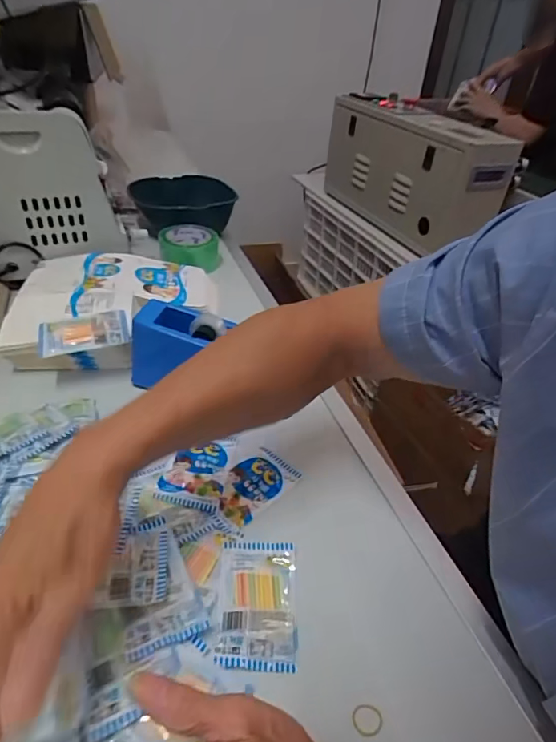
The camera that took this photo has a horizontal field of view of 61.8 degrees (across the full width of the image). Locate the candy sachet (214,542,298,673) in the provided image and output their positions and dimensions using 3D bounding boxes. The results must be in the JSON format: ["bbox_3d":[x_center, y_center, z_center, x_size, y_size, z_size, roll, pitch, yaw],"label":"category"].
[{"bbox_3d":[-0.016,0.186,0.378,0.061,0.010,0.100,3,38,-3],"label":"candy sachet"}]

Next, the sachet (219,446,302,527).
[{"bbox_3d":[-0.027,0.114,0.470,0.058,0.007,0.087,32,46,30],"label":"sachet"}]

